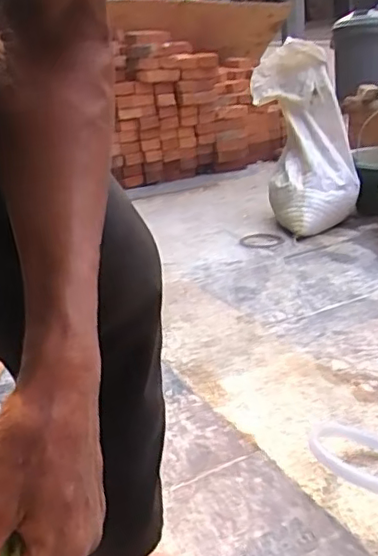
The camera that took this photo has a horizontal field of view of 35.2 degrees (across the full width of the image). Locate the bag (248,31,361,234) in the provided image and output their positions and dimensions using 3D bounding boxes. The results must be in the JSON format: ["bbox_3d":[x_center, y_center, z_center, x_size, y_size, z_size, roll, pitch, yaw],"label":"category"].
[{"bbox_3d":[0.367,-0.429,1.830,0.262,0.601,0.142,-7,-8,-8],"label":"bag"}]

